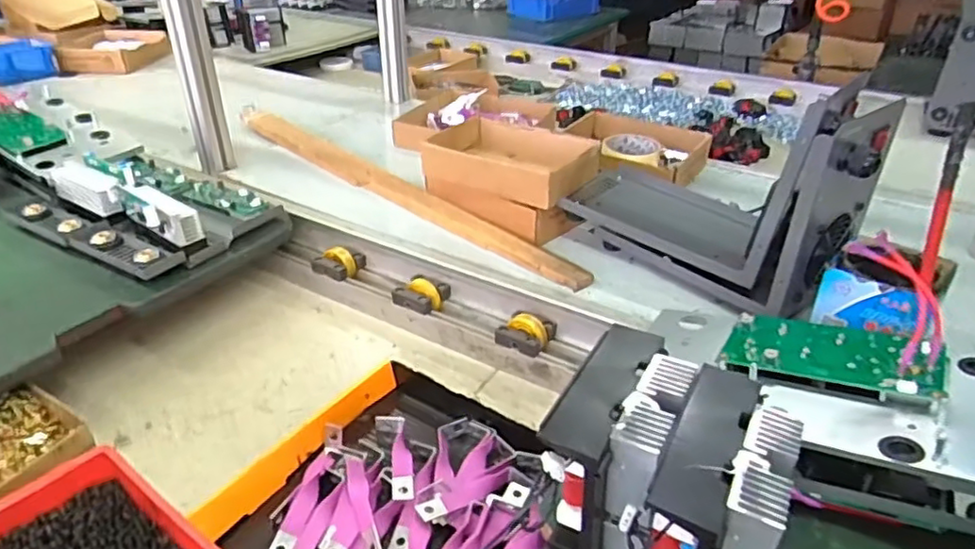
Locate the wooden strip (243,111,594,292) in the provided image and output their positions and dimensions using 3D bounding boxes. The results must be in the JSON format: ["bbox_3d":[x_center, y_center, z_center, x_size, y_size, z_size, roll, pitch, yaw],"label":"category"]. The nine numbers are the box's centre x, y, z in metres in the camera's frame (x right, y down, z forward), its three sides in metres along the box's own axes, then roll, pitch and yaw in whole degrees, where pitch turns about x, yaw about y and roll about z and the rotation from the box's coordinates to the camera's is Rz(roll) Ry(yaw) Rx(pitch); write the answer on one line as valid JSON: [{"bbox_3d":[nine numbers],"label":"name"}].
[{"bbox_3d":[-0.163,-0.139,0.982,0.772,0.025,0.045,27,41,36],"label":"wooden strip"}]

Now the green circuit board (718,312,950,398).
[{"bbox_3d":[0.279,0.060,0.524,0.154,0.016,0.078,8,32,33],"label":"green circuit board"}]

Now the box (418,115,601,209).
[{"bbox_3d":[0.023,-0.165,0.892,0.247,0.046,0.161,20,37,28],"label":"box"}]

